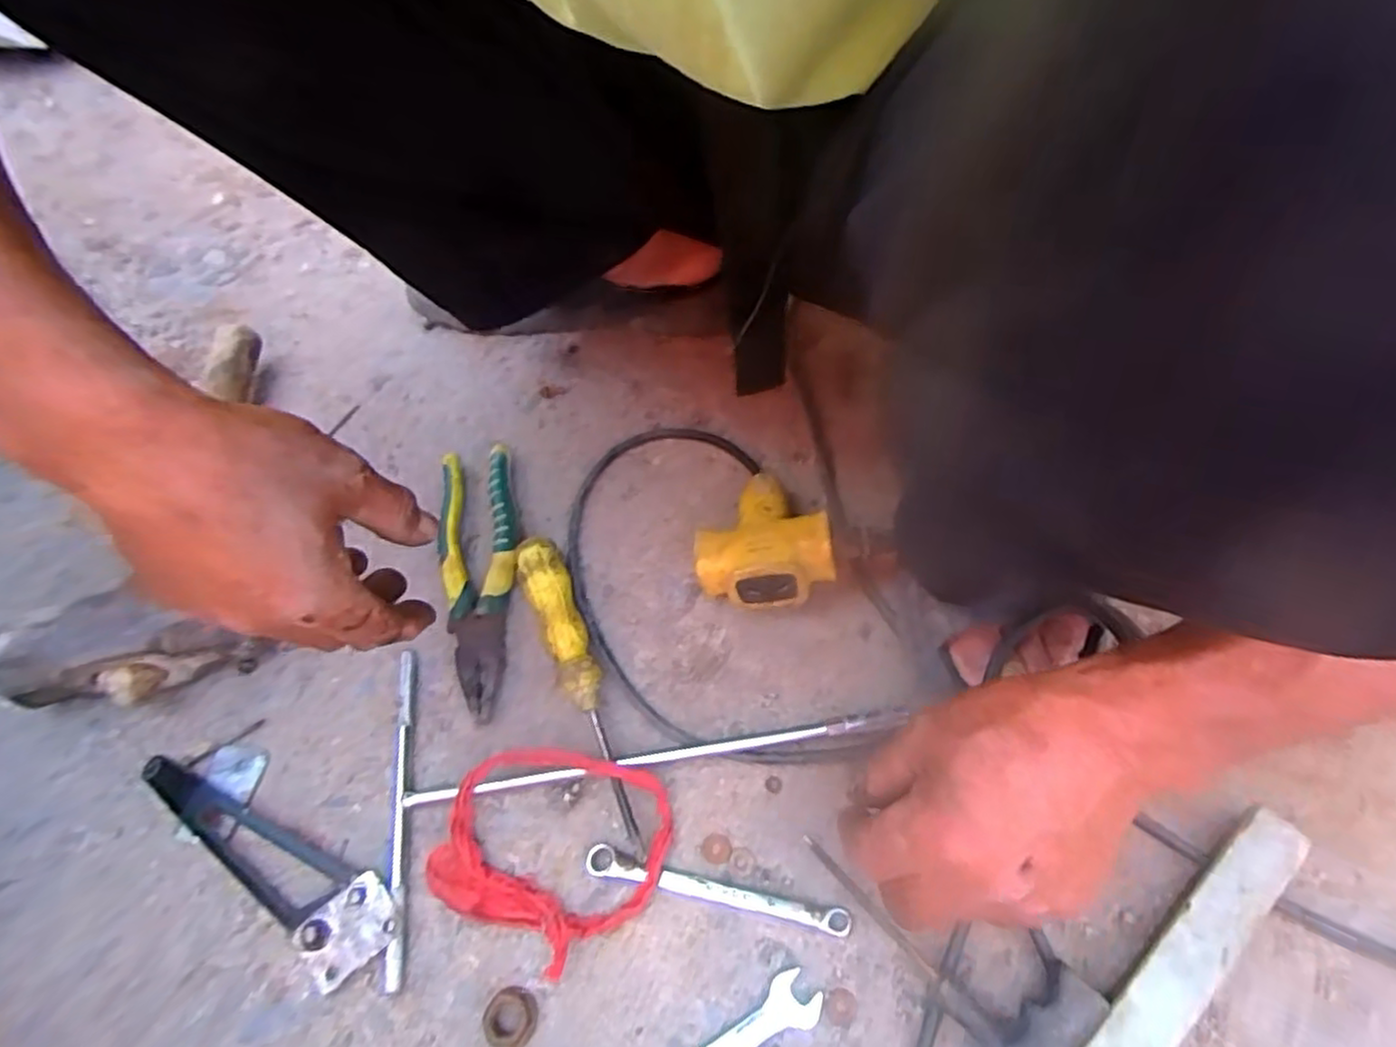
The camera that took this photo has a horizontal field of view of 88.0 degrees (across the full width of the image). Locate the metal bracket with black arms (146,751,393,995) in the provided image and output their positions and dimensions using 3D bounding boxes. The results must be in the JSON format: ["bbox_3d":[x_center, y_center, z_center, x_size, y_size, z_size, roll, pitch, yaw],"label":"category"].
[{"bbox_3d":[-0.241,0.178,0.396,0.185,0.013,0.049,27,65,19],"label":"metal bracket with black arms"}]

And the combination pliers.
[{"bbox_3d":[-0.143,0.033,0.470,0.049,0.019,0.190,-10,59,-1],"label":"combination pliers"}]

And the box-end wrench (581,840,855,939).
[{"bbox_3d":[0.009,0.191,0.375,0.138,0.011,0.014,10,60,11],"label":"box-end wrench"}]

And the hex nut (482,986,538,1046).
[{"bbox_3d":[-0.091,0.240,0.351,0.025,0.010,0.025,8,60,9],"label":"hex nut"}]

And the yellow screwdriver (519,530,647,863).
[{"bbox_3d":[-0.067,0.092,0.428,0.027,0.027,0.197,-24,60,-10],"label":"yellow screwdriver"}]

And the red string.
[{"bbox_3d":[-0.079,0.173,0.387,0.117,0.016,0.102,14,61,12],"label":"red string"}]

